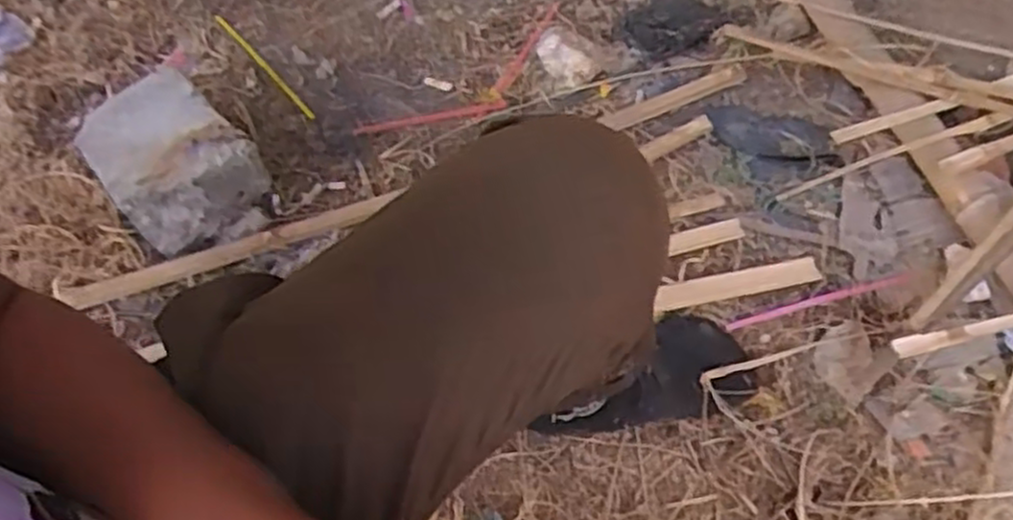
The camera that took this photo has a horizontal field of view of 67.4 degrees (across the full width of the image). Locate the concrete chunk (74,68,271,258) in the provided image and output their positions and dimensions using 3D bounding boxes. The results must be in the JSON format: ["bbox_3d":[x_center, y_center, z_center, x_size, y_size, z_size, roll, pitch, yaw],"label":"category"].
[{"bbox_3d":[-0.388,-0.120,0.875,0.151,0.085,0.221,-35,67,-17],"label":"concrete chunk"}]

